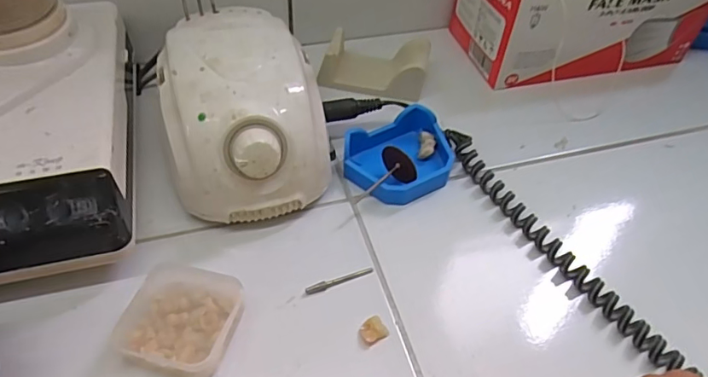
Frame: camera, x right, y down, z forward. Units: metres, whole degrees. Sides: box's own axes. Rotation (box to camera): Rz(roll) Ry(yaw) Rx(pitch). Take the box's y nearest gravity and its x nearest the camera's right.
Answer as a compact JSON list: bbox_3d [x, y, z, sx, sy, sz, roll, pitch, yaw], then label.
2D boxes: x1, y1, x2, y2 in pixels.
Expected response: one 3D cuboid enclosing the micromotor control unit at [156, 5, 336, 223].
[{"bbox_3d":[-0.074,-0.052,0.351,0.102,0.078,0.139,-13,51,-14],"label":"micromotor control unit"}]

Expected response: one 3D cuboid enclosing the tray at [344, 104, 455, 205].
[{"bbox_3d":[0.036,-0.022,0.372,0.078,0.022,0.064,-21,53,-22],"label":"tray"}]

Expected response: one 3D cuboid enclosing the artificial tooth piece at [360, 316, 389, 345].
[{"bbox_3d":[0.011,0.080,0.292,0.015,0.006,0.013,-24,54,-24],"label":"artificial tooth piece"}]

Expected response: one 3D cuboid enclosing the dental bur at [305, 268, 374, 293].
[{"bbox_3d":[-0.008,0.056,0.314,0.044,0.004,0.005,-15,51,-17],"label":"dental bur"}]

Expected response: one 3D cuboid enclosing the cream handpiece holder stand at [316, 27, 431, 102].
[{"bbox_3d":[0.017,-0.101,0.432,0.085,0.030,0.060,11,48,5],"label":"cream handpiece holder stand"}]

